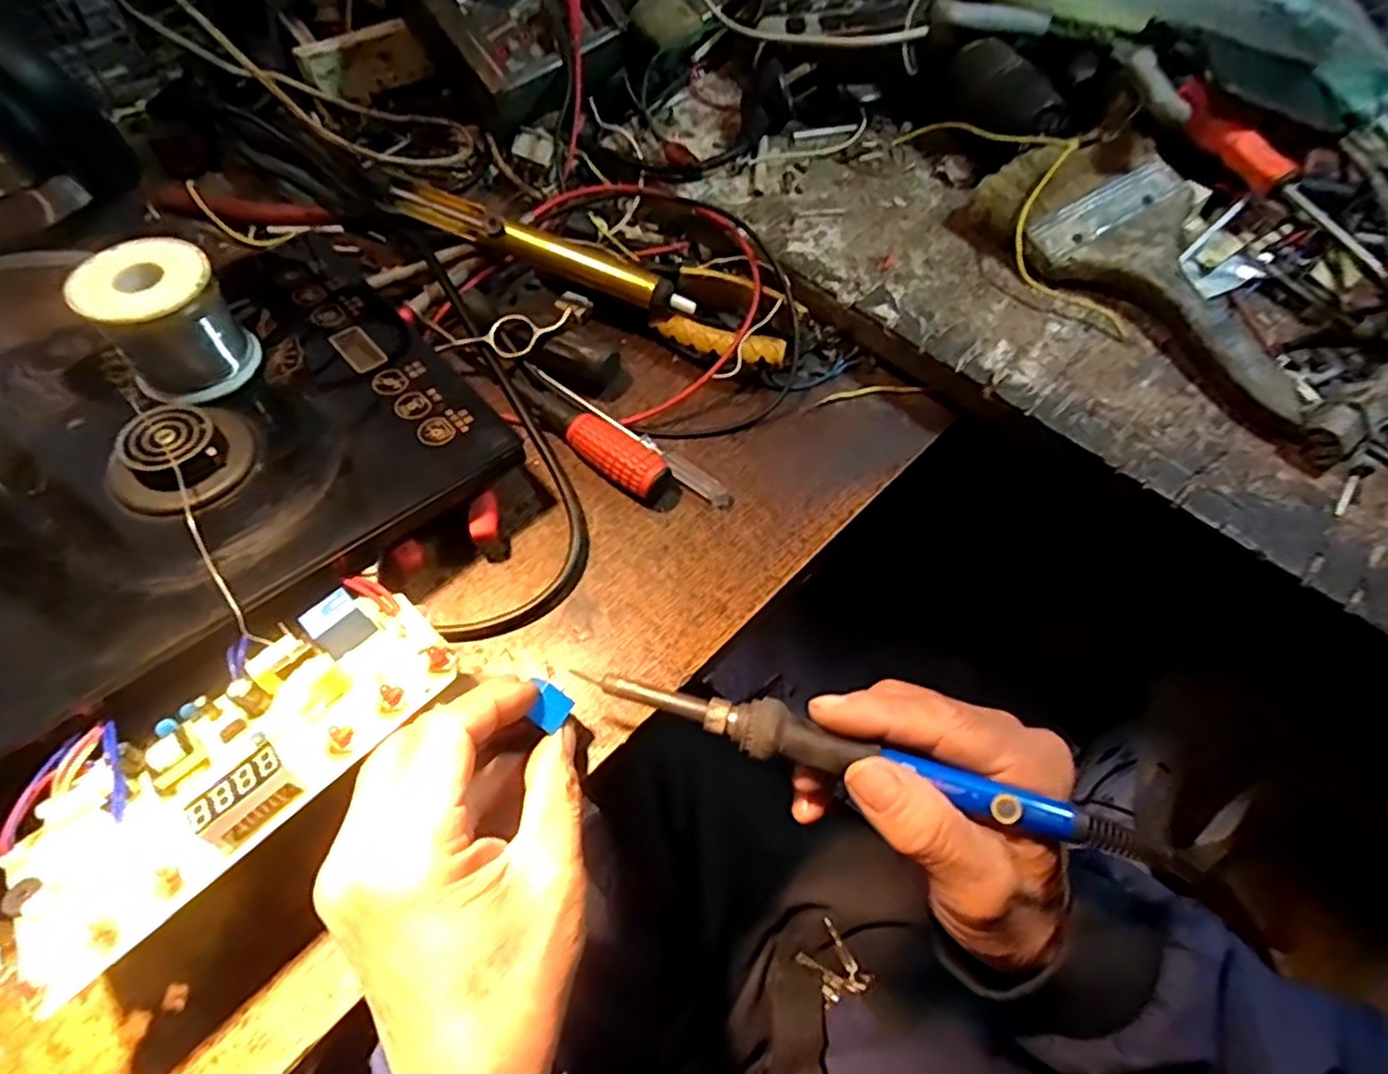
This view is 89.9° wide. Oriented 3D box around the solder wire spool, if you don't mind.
[{"bbox_3d":[-0.229,-0.093,0.306,0.052,0.050,0.052,0,63,-1],"label":"solder wire spool"}]

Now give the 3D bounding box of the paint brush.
[{"bbox_3d":[0.249,-0.144,0.368,0.098,0.032,0.199,-30,67,-15],"label":"paint brush"}]

